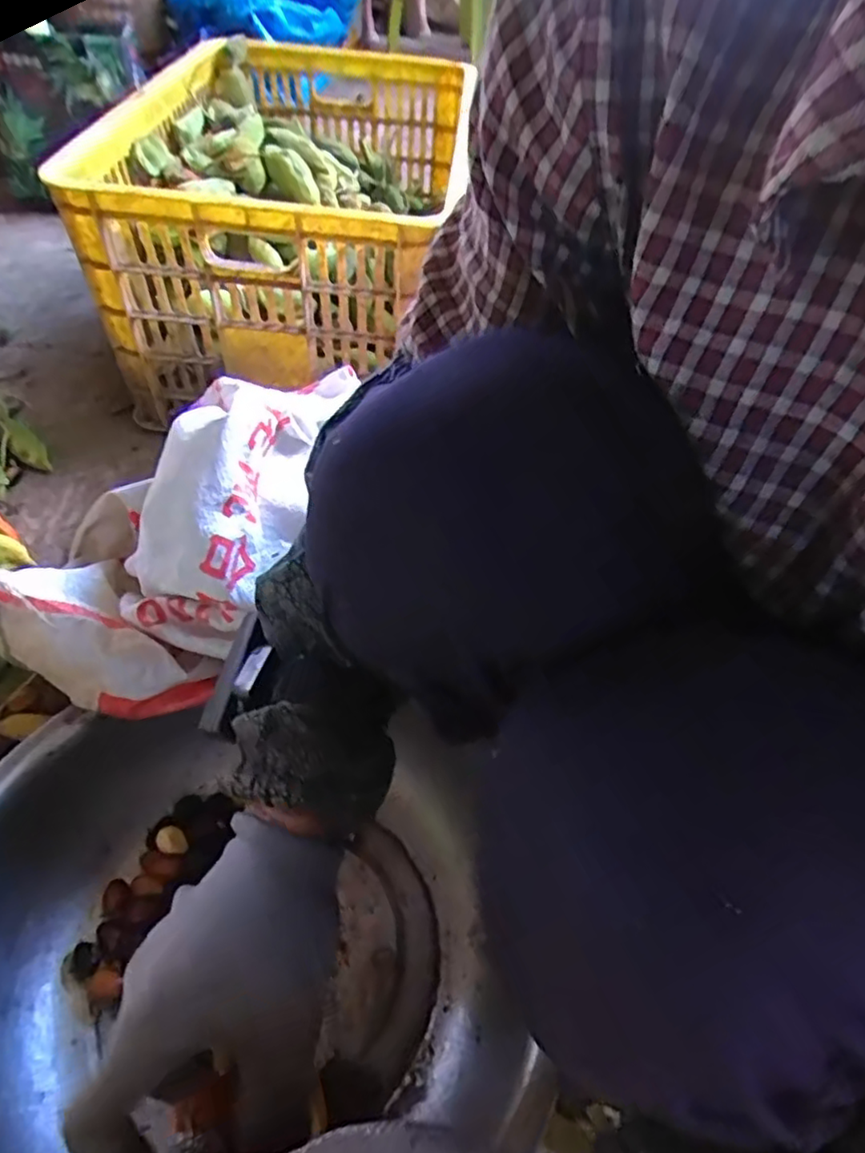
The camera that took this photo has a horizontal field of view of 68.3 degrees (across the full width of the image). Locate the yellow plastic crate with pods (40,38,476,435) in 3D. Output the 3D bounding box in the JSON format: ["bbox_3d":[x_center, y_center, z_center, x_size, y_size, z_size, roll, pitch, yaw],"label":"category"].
[{"bbox_3d":[-0.194,-0.517,0.897,0.413,0.248,0.593,8,52,1],"label":"yellow plastic crate with pods"}]

